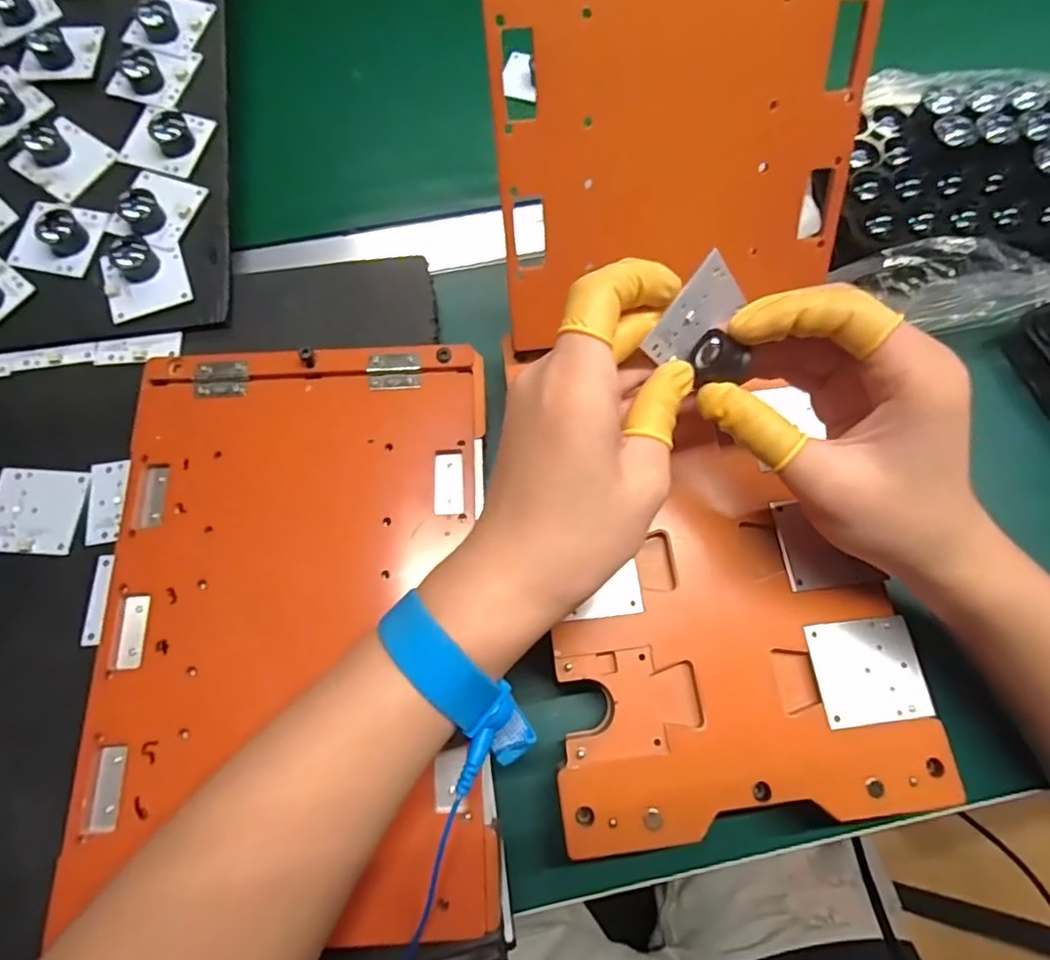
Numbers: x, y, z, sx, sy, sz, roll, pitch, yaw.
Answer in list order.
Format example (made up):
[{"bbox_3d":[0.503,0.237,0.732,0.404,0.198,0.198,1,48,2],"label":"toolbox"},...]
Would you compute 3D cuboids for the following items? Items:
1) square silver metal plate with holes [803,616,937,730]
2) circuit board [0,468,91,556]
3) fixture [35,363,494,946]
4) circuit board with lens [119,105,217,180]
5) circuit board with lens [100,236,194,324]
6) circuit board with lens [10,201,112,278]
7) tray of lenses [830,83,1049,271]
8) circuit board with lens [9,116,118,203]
[{"bbox_3d":[0.154,0.086,0.258,0.047,0.005,0.044,-6,71,-2],"label":"square silver metal plate with holes"},{"bbox_3d":[-0.253,0.016,0.297,0.046,0.005,0.044,3,71,1],"label":"circuit board"},{"bbox_3d":[-0.098,0.053,0.247,0.162,0.019,0.240,-2,71,-1],"label":"fixture"},{"bbox_3d":[-0.223,-0.214,0.352,0.044,0.017,0.046,17,72,6],"label":"circuit board with lens"},{"bbox_3d":[-0.221,-0.119,0.327,0.044,0.017,0.043,-21,73,-7],"label":"circuit board with lens"},{"bbox_3d":[-0.276,-0.145,0.333,0.045,0.022,0.047,10,72,3],"label":"circuit board with lens"},{"bbox_3d":[0.273,-0.175,0.321,0.196,0.029,0.099,-2,71,-1],"label":"tray of lenses"},{"bbox_3d":[-0.282,-0.198,0.346,0.044,0.016,0.044,34,75,11],"label":"circuit board with lens"}]

